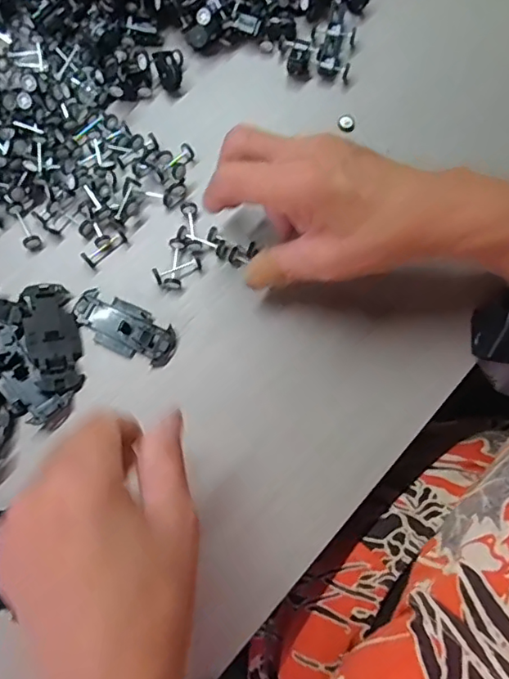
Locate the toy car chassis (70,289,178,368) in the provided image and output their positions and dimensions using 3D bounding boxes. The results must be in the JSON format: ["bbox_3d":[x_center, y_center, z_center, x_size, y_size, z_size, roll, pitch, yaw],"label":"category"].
[{"bbox_3d":[-0.080,-0.007,0.327,0.066,0.005,0.030,24,77,4],"label":"toy car chassis"}]

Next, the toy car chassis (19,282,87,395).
[{"bbox_3d":[-0.121,0.000,0.319,0.030,0.006,0.065,-5,79,-27],"label":"toy car chassis"}]

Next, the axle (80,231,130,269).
[{"bbox_3d":[-0.095,-0.058,0.339,0.030,0.012,0.009,-40,81,-10],"label":"axle"}]

